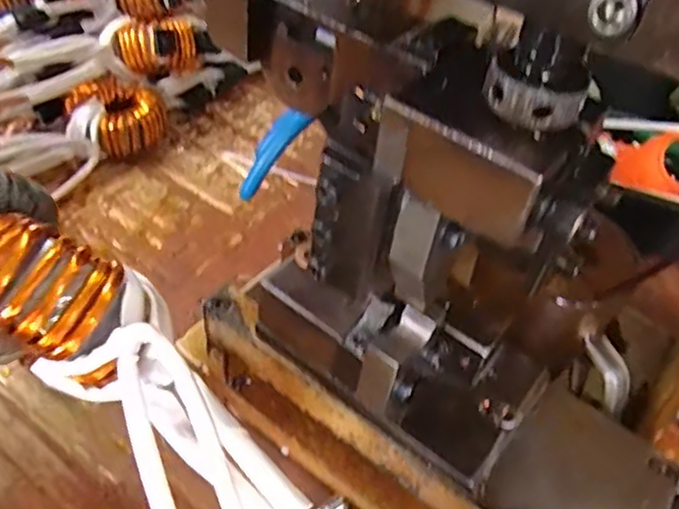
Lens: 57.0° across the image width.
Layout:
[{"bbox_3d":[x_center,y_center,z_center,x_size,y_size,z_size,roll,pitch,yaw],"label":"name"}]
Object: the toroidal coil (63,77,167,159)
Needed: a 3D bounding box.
[{"bbox_3d":[-0.192,-0.117,0.545,0.074,0.048,0.069,5,46,-5],"label":"toroidal coil"}]

